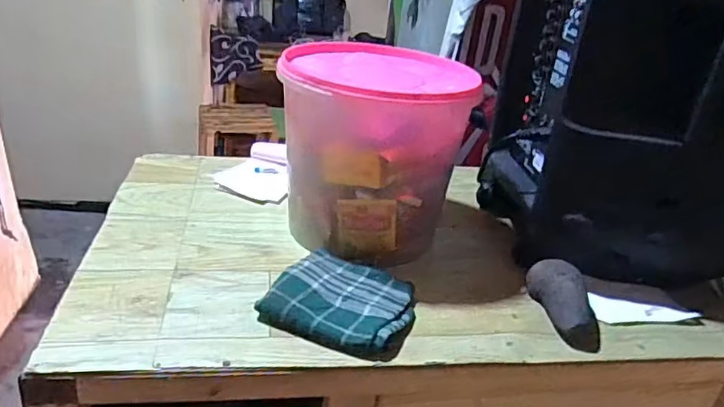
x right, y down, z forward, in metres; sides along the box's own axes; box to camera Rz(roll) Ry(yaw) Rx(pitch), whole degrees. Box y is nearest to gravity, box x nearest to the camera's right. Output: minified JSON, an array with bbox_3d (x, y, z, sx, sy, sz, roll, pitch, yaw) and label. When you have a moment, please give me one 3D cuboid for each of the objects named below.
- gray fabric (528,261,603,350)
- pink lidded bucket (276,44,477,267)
[{"bbox_3d":[0.250,0.113,0.671,0.064,0.055,0.132,-2,42,-13],"label":"gray fabric"},{"bbox_3d":[0.017,-0.076,0.770,0.243,0.224,0.228,6,27,2],"label":"pink lidded bucket"}]

